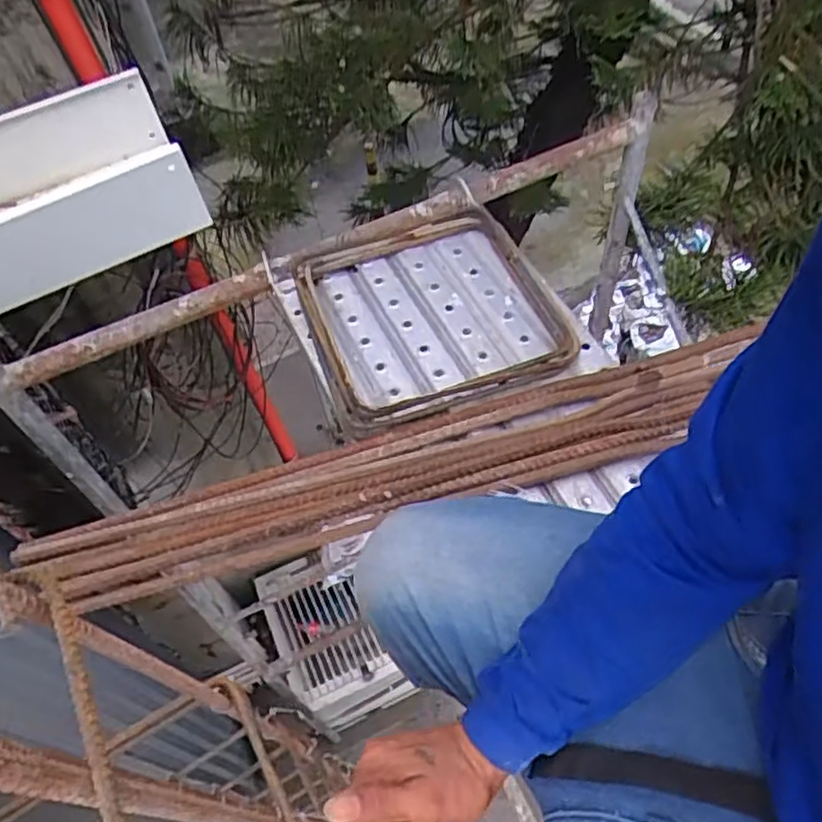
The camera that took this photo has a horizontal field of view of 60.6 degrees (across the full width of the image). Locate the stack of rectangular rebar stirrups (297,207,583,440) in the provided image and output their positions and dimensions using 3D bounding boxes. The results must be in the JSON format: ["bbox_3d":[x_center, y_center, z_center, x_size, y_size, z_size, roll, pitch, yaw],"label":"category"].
[{"bbox_3d":[0.021,-0.155,1.035,0.348,0.042,0.367,-19,57,-7],"label":"stack of rectangular rebar stirrups"}]

